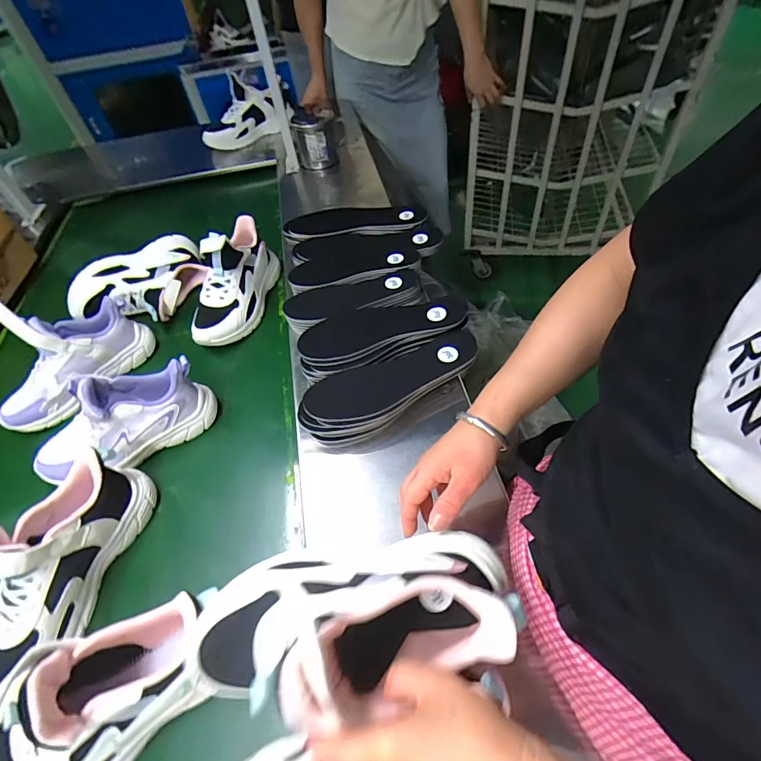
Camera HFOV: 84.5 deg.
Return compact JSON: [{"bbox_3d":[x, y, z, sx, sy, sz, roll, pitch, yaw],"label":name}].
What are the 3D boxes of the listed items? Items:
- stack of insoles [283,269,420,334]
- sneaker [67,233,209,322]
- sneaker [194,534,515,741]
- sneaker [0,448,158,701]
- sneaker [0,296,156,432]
[{"bbox_3d":[-0.044,-0.132,0.677,0.220,0.017,0.088,-11,53,-3],"label":"stack of insoles"},{"bbox_3d":[-0.430,-0.169,0.762,0.233,0.082,0.133,-35,58,-20],"label":"sneaker"},{"bbox_3d":[-0.028,0.170,0.324,0.247,0.083,0.095,-14,52,11],"label":"sneaker"},{"bbox_3d":[-0.359,0.191,0.432,0.080,0.151,0.261,7,54,11],"label":"sneaker"},{"bbox_3d":[-0.484,-0.039,0.637,0.080,0.137,0.236,26,60,23],"label":"sneaker"}]

